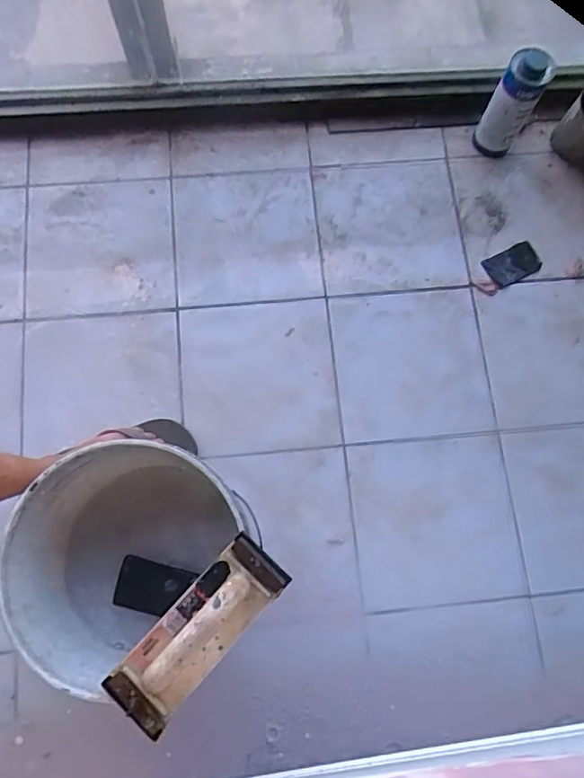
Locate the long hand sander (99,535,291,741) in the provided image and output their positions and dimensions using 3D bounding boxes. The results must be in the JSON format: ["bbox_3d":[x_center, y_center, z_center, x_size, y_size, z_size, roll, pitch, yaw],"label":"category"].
[{"bbox_3d":[-0.107,0.277,0.594,0.087,0.066,0.227,42,79,7],"label":"long hand sander"}]

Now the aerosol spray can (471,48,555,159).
[{"bbox_3d":[0.429,-0.553,1.045,0.082,0.225,0.075,0,77,-1],"label":"aerosol spray can"}]

